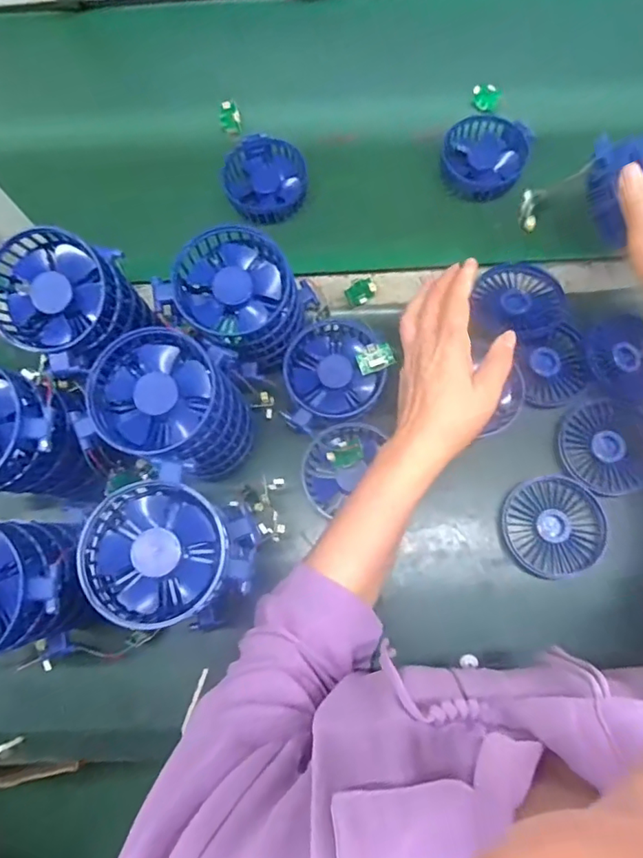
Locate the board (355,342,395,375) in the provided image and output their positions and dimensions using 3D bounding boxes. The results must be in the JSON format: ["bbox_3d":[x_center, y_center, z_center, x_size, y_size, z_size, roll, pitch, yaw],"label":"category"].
[{"bbox_3d":[0.047,-0.063,0.459,0.031,0.009,0.028,-20,55,3],"label":"board"}]

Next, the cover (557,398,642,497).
[{"bbox_3d":[0.268,0.015,0.483,0.096,0.005,0.086,-15,73,-4],"label":"cover"}]

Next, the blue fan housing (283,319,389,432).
[{"bbox_3d":[0.005,-0.051,0.481,0.094,0.044,0.090,0,72,1],"label":"blue fan housing"}]

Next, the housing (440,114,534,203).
[{"bbox_3d":[0.173,-0.290,0.557,0.087,0.028,0.094,0,72,1],"label":"housing"}]

